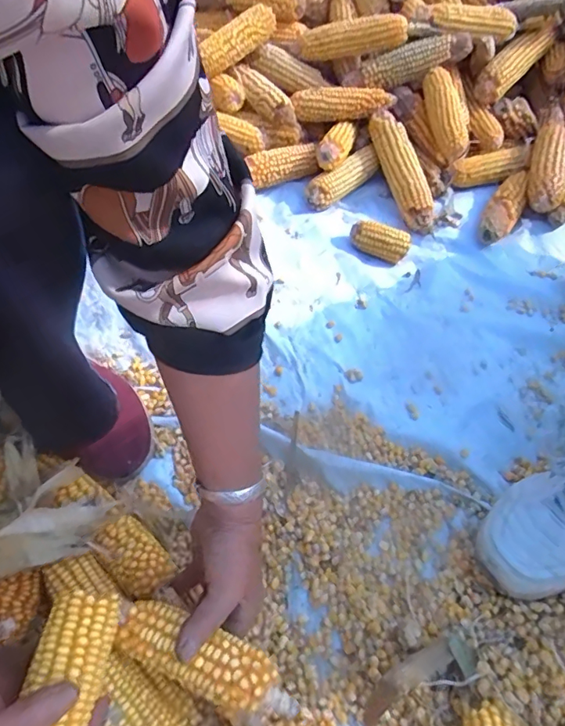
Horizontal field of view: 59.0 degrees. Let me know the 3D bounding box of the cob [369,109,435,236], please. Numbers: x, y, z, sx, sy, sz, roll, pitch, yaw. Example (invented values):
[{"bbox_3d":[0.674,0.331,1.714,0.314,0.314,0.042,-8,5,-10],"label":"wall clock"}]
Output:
[{"bbox_3d":[0.184,-0.290,0.761,0.046,0.041,0.210,-15,79,-14],"label":"cob"}]

